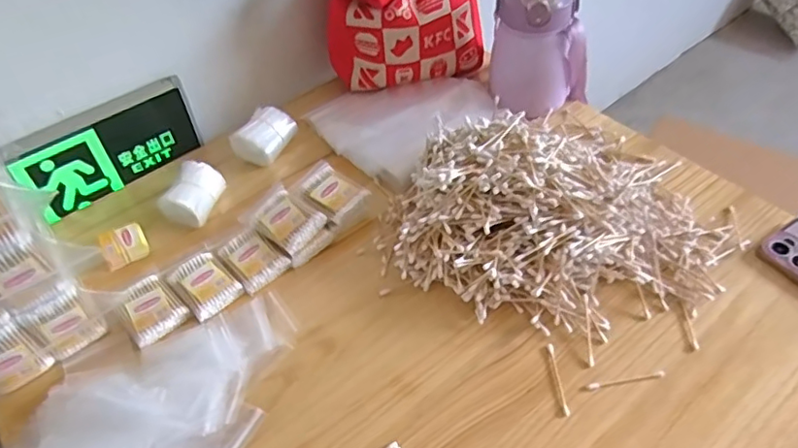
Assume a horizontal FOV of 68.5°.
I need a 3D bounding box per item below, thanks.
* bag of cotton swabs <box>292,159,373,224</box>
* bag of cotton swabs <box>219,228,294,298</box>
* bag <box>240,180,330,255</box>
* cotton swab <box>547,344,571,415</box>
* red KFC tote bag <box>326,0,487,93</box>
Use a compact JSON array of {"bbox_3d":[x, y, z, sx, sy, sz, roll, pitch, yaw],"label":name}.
[{"bbox_3d":[-0.082,-0.039,0.692,0.089,0.016,0.058,32,58,30],"label":"bag of cotton swabs"},{"bbox_3d":[-0.163,0.036,0.653,0.054,0.011,0.076,-33,53,-22],"label":"bag of cotton swabs"},{"bbox_3d":[-0.132,-0.006,0.673,0.087,0.025,0.060,33,59,30],"label":"bag"},{"bbox_3d":[0.148,0.143,0.544,0.007,0.004,0.072,-4,48,2],"label":"cotton swab"},{"bbox_3d":[0.000,-0.337,0.818,0.216,0.213,0.189,-9,48,-2],"label":"red KFC tote bag"}]

